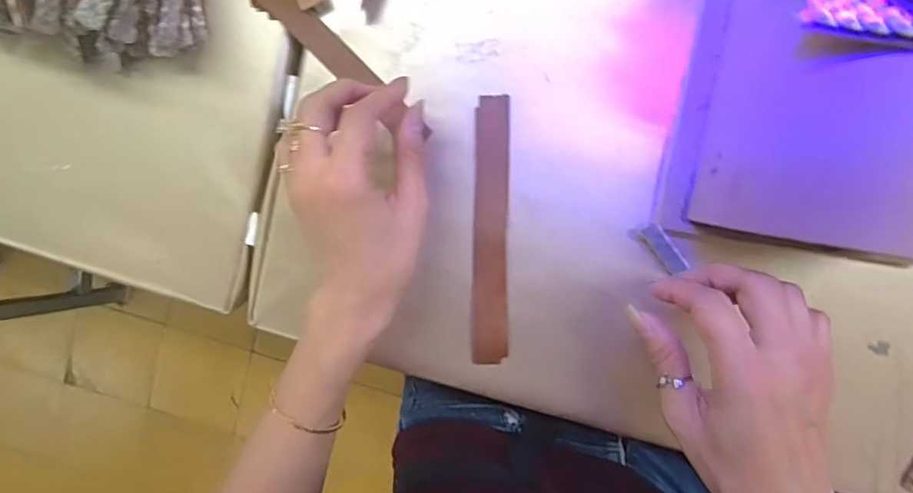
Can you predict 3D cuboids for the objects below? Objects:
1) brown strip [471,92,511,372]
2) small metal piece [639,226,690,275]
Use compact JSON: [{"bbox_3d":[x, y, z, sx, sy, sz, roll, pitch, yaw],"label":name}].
[{"bbox_3d":[0.022,-0.008,0.356,0.024,0.004,0.172,0,98,4],"label":"brown strip"},{"bbox_3d":[0.129,0.002,0.341,0.012,0.004,0.036,-37,100,21],"label":"small metal piece"}]

